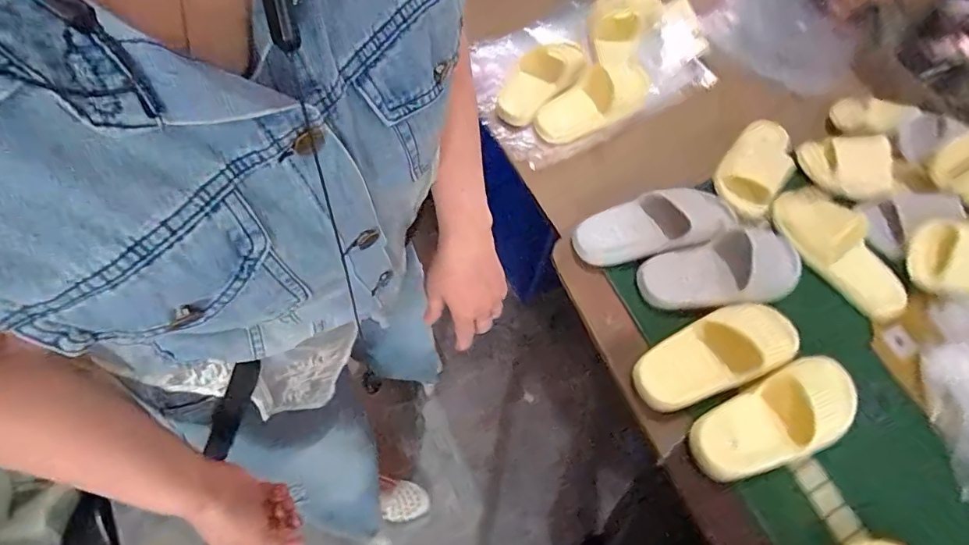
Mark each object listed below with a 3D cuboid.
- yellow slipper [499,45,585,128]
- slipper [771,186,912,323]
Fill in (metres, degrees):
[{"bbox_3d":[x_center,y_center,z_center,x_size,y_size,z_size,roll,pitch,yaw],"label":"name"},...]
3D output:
[{"bbox_3d":[0.112,-0.378,0.972,0.113,0.058,0.252,30,63,12],"label":"yellow slipper"},{"bbox_3d":[0.595,-0.038,0.827,0.112,0.069,0.251,-23,65,-16],"label":"slipper"}]

